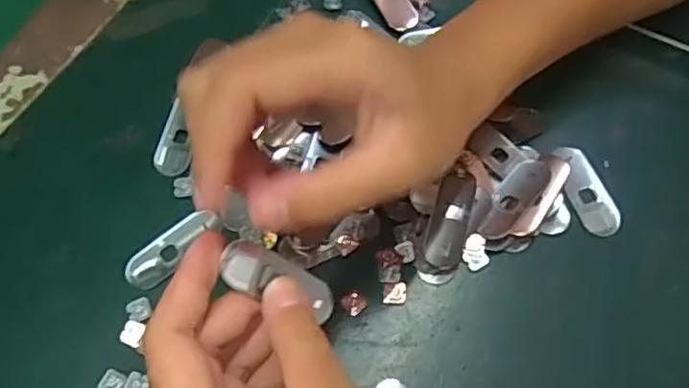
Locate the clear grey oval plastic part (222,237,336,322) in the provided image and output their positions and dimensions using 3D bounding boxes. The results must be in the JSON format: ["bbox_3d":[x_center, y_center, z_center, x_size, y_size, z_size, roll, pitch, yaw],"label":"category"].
[{"bbox_3d":[-0.023,0.031,0.237,0.049,0.004,0.016,26,58,-32],"label":"clear grey oval plastic part"}]

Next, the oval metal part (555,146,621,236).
[{"bbox_3d":[0.119,-0.003,0.316,0.018,0.004,0.049,-17,64,-7],"label":"oval metal part"}]

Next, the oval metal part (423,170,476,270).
[{"bbox_3d":[0.051,0.012,0.306,0.017,0.007,0.048,14,64,9],"label":"oval metal part"}]

